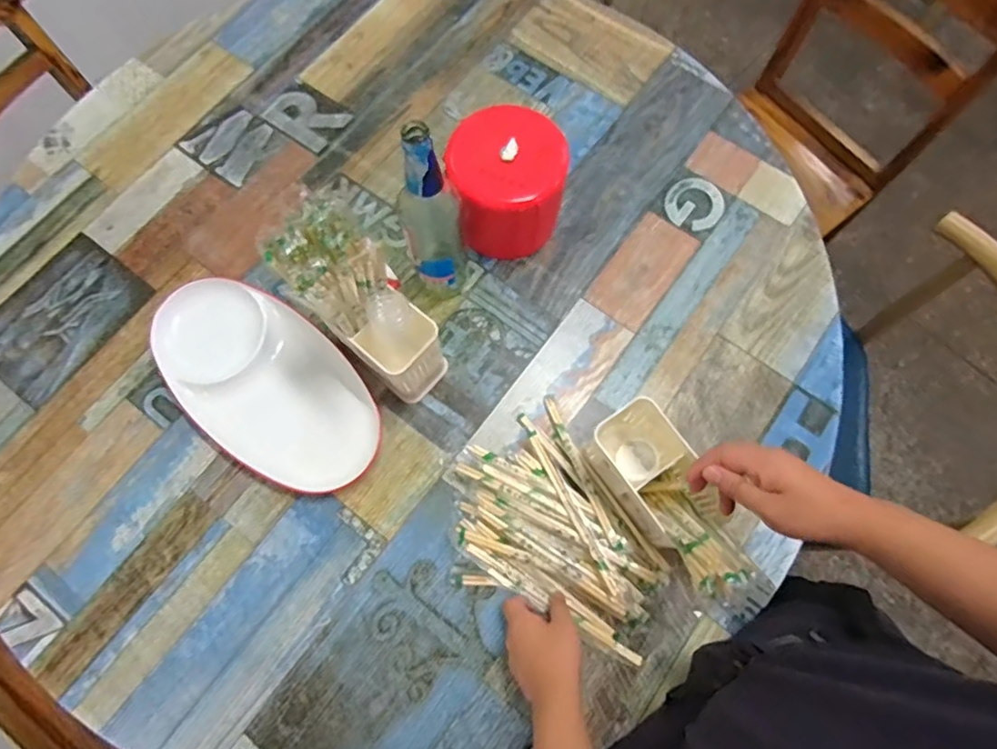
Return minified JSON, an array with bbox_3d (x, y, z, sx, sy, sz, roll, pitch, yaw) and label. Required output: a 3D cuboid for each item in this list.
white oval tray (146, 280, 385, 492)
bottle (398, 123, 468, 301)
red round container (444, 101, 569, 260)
[{"bbox_3d":[-0.293,0.010,0.716,0.325,0.046,0.174,38,76,11],"label":"white oval tray"},{"bbox_3d":[-0.075,-0.167,0.648,0.065,0.278,0.061,-8,73,-2],"label":"bottle"},{"bbox_3d":[0.011,-0.243,0.744,0.142,0.131,0.151,0,72,0],"label":"red round container"}]

